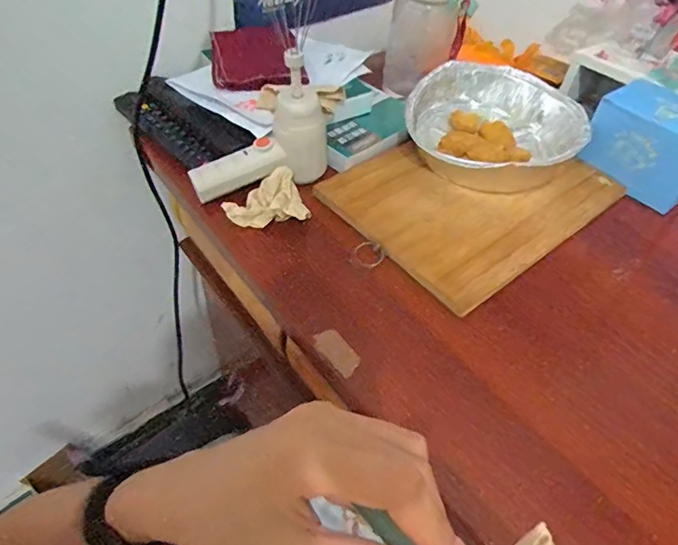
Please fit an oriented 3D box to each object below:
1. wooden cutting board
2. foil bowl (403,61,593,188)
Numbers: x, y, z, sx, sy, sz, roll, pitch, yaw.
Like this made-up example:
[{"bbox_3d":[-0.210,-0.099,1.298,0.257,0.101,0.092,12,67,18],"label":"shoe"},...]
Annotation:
[{"bbox_3d":[0.138,-0.085,0.523,0.263,0.016,0.205,-29,56,-27],"label":"wooden cutting board"},{"bbox_3d":[0.181,-0.169,0.564,0.184,0.056,0.187,25,50,17],"label":"foil bowl"}]

